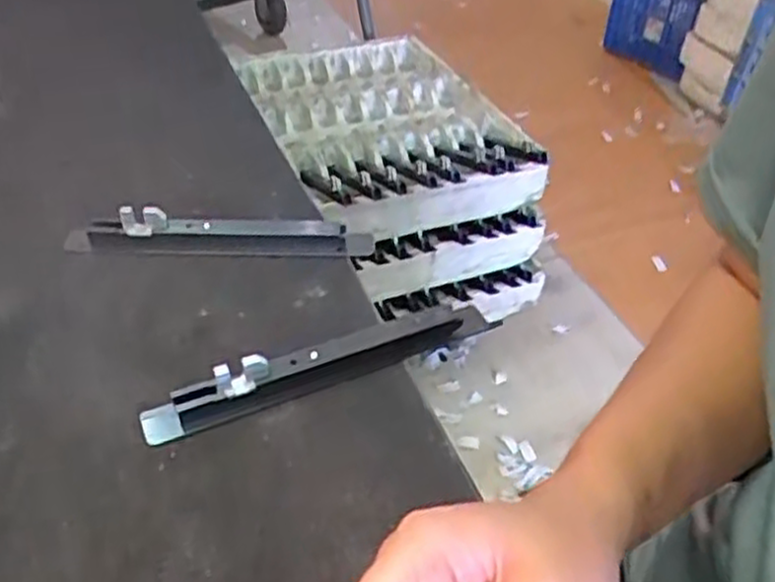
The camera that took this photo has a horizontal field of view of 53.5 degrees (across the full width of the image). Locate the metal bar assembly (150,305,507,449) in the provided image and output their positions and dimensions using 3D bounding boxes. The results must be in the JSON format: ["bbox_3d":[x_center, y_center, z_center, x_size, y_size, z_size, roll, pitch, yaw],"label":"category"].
[{"bbox_3d":[-0.032,0.040,0.440,0.211,0.031,0.018,-15,43,-20],"label":"metal bar assembly"}]

